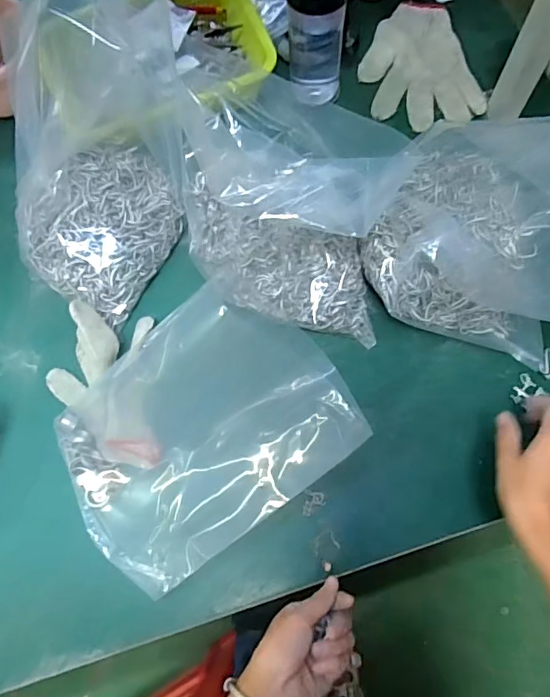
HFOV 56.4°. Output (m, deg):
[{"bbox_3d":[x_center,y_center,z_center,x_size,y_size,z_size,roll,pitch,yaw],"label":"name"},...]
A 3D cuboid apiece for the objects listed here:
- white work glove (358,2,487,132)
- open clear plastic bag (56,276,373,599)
[{"bbox_3d":[0.186,-0.376,0.683,0.140,0.015,0.188,-13,73,-2],"label":"white work glove"},{"bbox_3d":[-0.082,0.070,0.488,0.269,0.122,0.224,-36,75,-9],"label":"open clear plastic bag"}]

